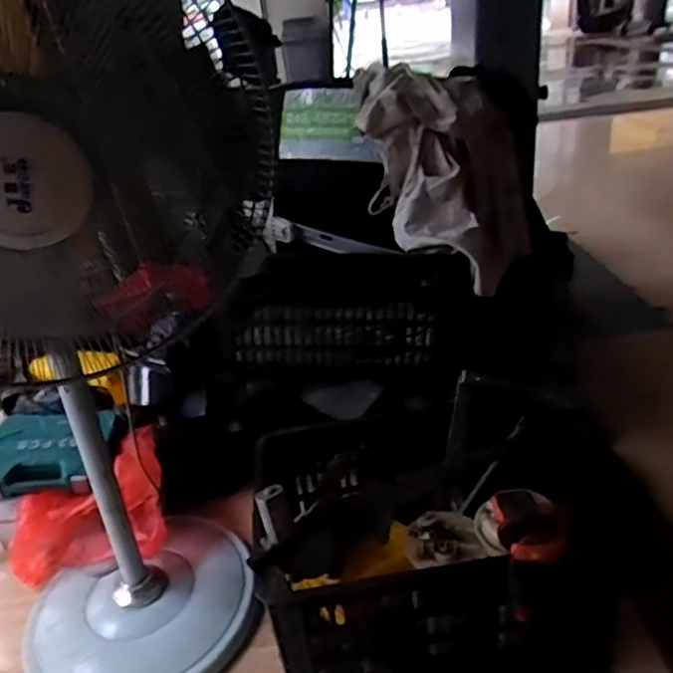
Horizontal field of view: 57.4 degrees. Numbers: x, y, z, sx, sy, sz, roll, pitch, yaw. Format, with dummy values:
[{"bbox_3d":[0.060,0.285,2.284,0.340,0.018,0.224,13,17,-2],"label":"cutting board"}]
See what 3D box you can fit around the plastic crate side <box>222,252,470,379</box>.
[{"bbox_3d":[-0.003,0.002,1.198,0.385,0.132,0.031,-5,30,4],"label":"plastic crate side"}]

